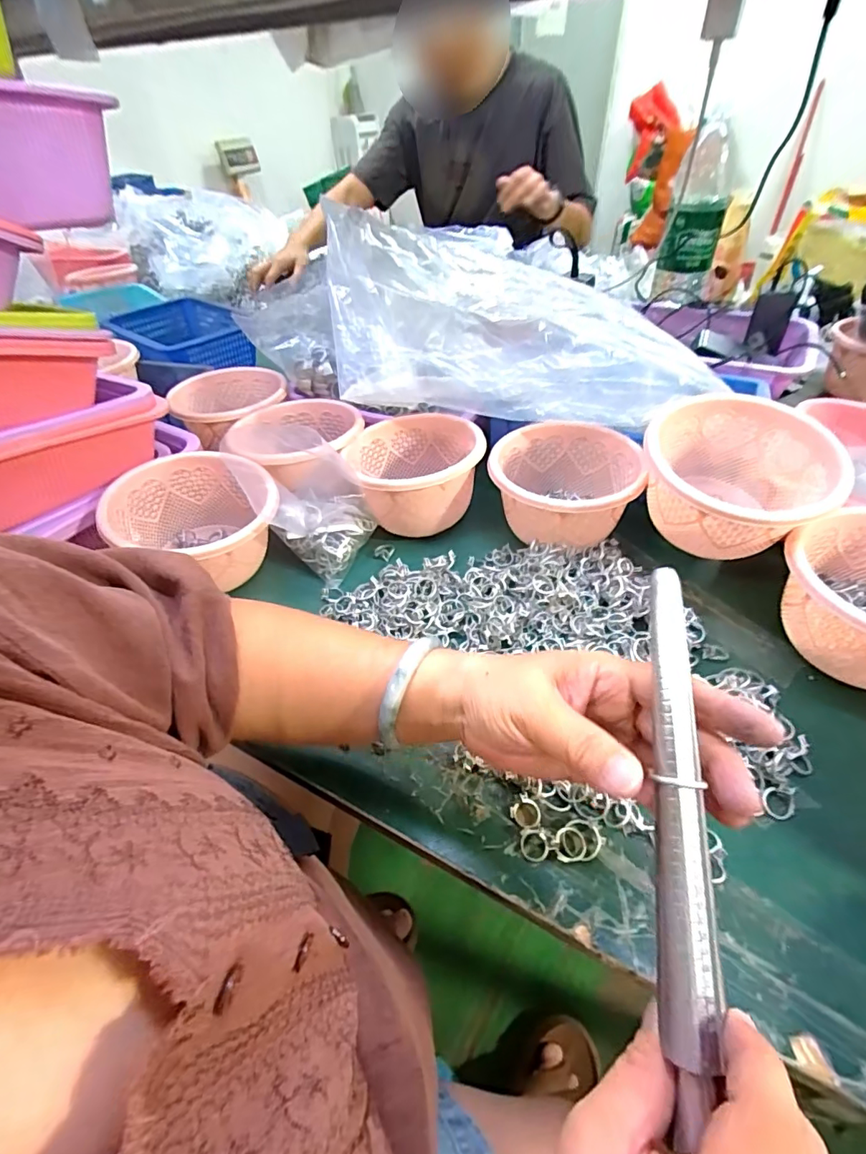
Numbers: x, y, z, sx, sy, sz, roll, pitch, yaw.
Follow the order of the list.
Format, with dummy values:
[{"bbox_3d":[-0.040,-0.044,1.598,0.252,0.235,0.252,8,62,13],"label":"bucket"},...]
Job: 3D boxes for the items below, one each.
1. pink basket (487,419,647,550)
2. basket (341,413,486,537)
[{"bbox_3d":[0.132,-0.088,0.509,0.145,0.077,0.141,1,44,3],"label":"pink basket"},{"bbox_3d":[-0.017,-0.111,0.537,0.132,0.083,0.139,-6,44,-4],"label":"basket"}]

